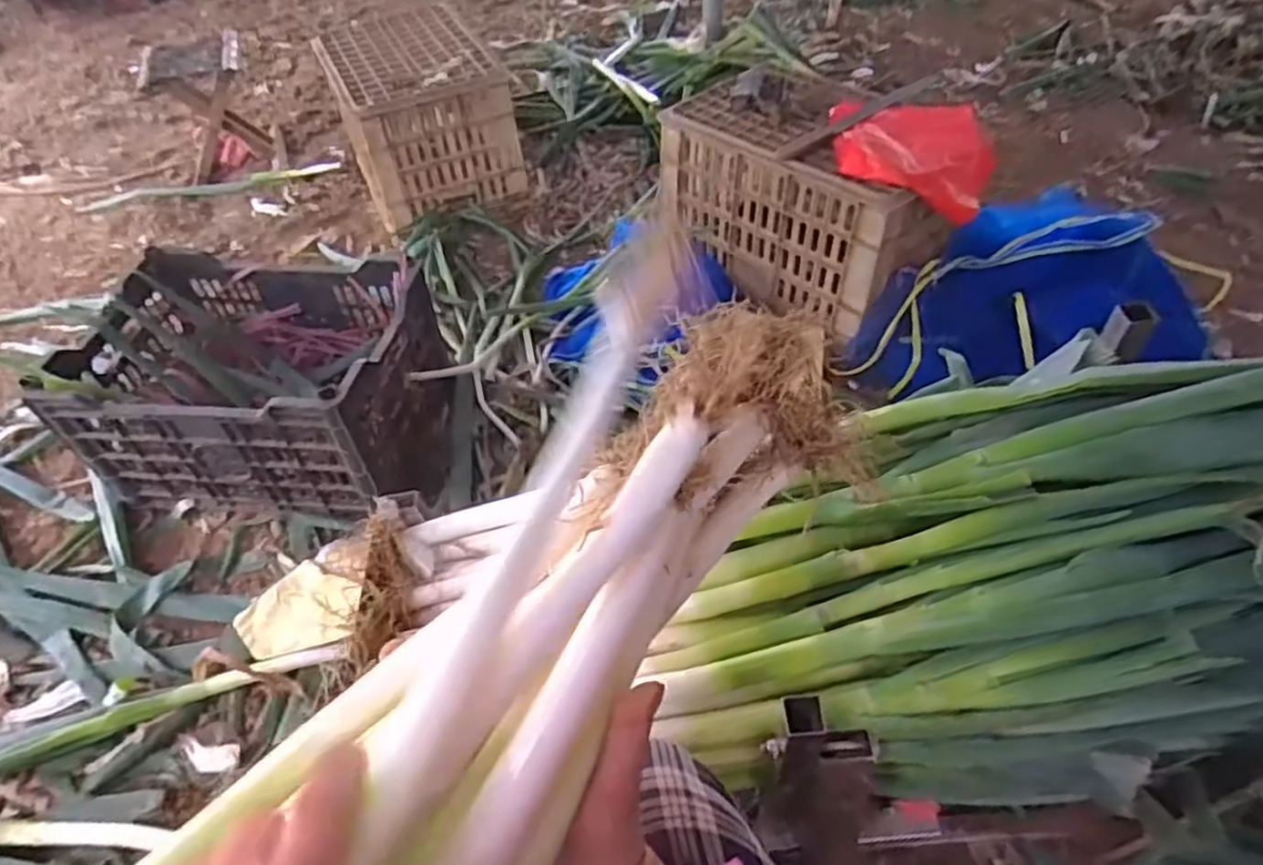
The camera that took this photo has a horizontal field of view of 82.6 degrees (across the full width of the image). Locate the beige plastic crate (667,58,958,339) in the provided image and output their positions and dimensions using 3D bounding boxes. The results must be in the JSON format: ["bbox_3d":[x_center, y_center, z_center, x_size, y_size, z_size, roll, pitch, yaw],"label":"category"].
[{"bbox_3d":[0.313,-0.420,1.303,0.293,0.277,0.486,-30,53,-23],"label":"beige plastic crate"}]

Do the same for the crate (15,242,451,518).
[{"bbox_3d":[-0.544,-0.074,1.117,0.479,0.247,0.335,4,49,6],"label":"crate"}]

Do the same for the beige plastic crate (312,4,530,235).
[{"bbox_3d":[-0.497,-0.741,1.691,0.348,0.297,0.476,-20,50,-15],"label":"beige plastic crate"}]

